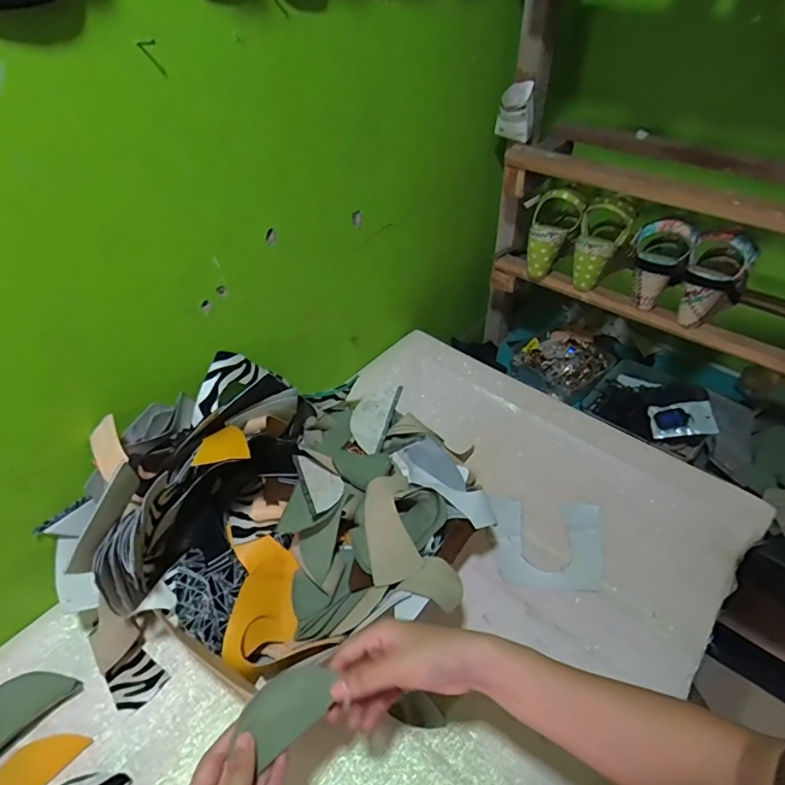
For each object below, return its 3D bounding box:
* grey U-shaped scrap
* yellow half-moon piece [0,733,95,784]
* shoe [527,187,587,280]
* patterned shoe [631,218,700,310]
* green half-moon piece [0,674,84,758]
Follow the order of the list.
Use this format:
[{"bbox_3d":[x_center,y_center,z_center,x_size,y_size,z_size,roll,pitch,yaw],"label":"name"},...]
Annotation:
[{"bbox_3d":[0.203,0.193,0.652,0.139,0.006,0.127,3,45,2],"label":"grey U-shaped scrap"},{"bbox_3d":[-0.354,0.367,0.480,0.047,0.004,0.108,33,53,29],"label":"yellow half-moon piece"},{"bbox_3d":[0.266,-0.271,0.858,0.081,0.151,0.072,35,31,30],"label":"shoe"},{"bbox_3d":[0.414,-0.209,0.780,0.083,0.129,0.096,21,48,22],"label":"patterned shoe"},{"bbox_3d":[-0.381,0.322,0.506,0.056,0.017,0.105,32,53,28],"label":"green half-moon piece"}]

